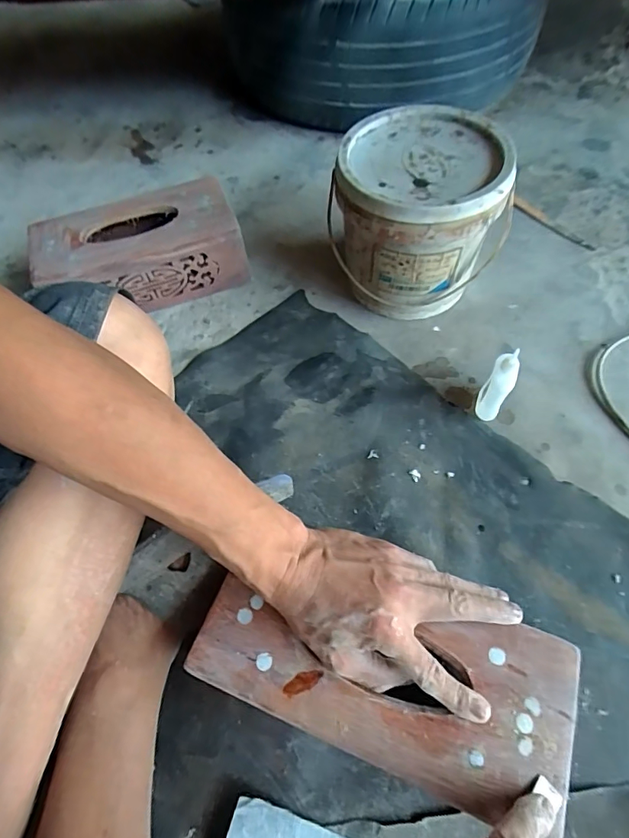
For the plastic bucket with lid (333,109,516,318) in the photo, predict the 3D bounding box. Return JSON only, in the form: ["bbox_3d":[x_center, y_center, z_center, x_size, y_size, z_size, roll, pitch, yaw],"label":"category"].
[{"bbox_3d":[0.124,-0.242,0.554,0.184,0.182,0.177,-2,62,3],"label":"plastic bucket with lid"}]

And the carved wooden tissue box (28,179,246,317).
[{"bbox_3d":[-0.237,-0.223,0.620,0.264,0.112,0.139,-18,62,-6],"label":"carved wooden tissue box"}]

